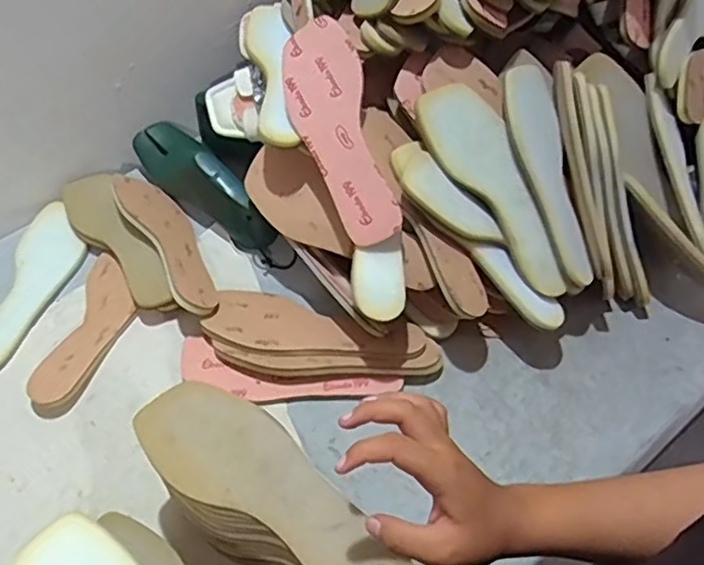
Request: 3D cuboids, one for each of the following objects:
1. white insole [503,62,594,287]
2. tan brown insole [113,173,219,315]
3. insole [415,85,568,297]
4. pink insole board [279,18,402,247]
[{"bbox_3d":[0.202,-0.113,0.652,0.063,0.016,0.234,-9,89,-15],"label":"white insole"},{"bbox_3d":[-0.217,-0.052,0.737,0.079,0.019,0.242,-4,45,-46],"label":"tan brown insole"},{"bbox_3d":[0.158,-0.100,0.647,0.081,0.026,0.247,-36,96,-20],"label":"insole"},{"bbox_3d":[-0.016,-0.152,0.626,0.081,0.009,0.234,-16,85,11],"label":"pink insole board"}]

